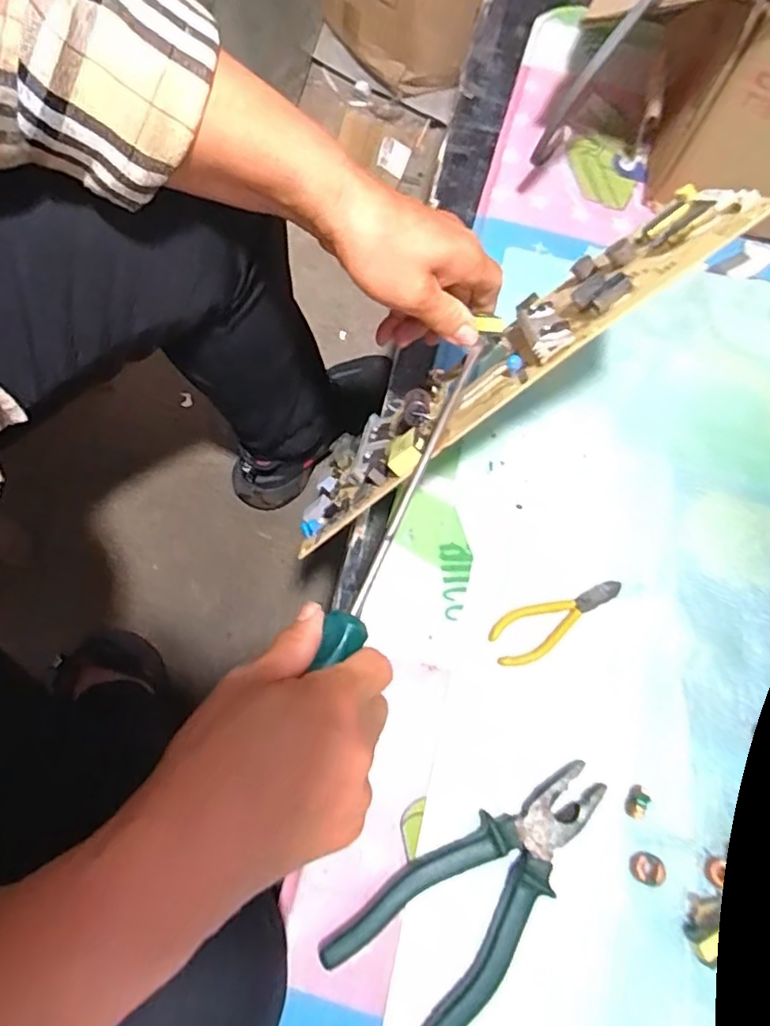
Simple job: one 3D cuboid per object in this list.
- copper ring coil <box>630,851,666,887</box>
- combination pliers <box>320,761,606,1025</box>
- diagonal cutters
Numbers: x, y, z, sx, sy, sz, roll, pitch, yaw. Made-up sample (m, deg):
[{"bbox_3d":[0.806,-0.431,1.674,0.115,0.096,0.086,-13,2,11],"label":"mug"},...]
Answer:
[{"bbox_3d":[0.166,0.225,0.377,0.021,0.005,0.018,9,70,1],"label":"copper ring coil"},{"bbox_3d":[0.055,0.227,0.366,0.081,0.015,0.188,43,75,13],"label":"combination pliers"},{"bbox_3d":[0.126,0.079,0.434,0.102,0.011,0.036,-18,72,-8],"label":"diagonal cutters"}]

